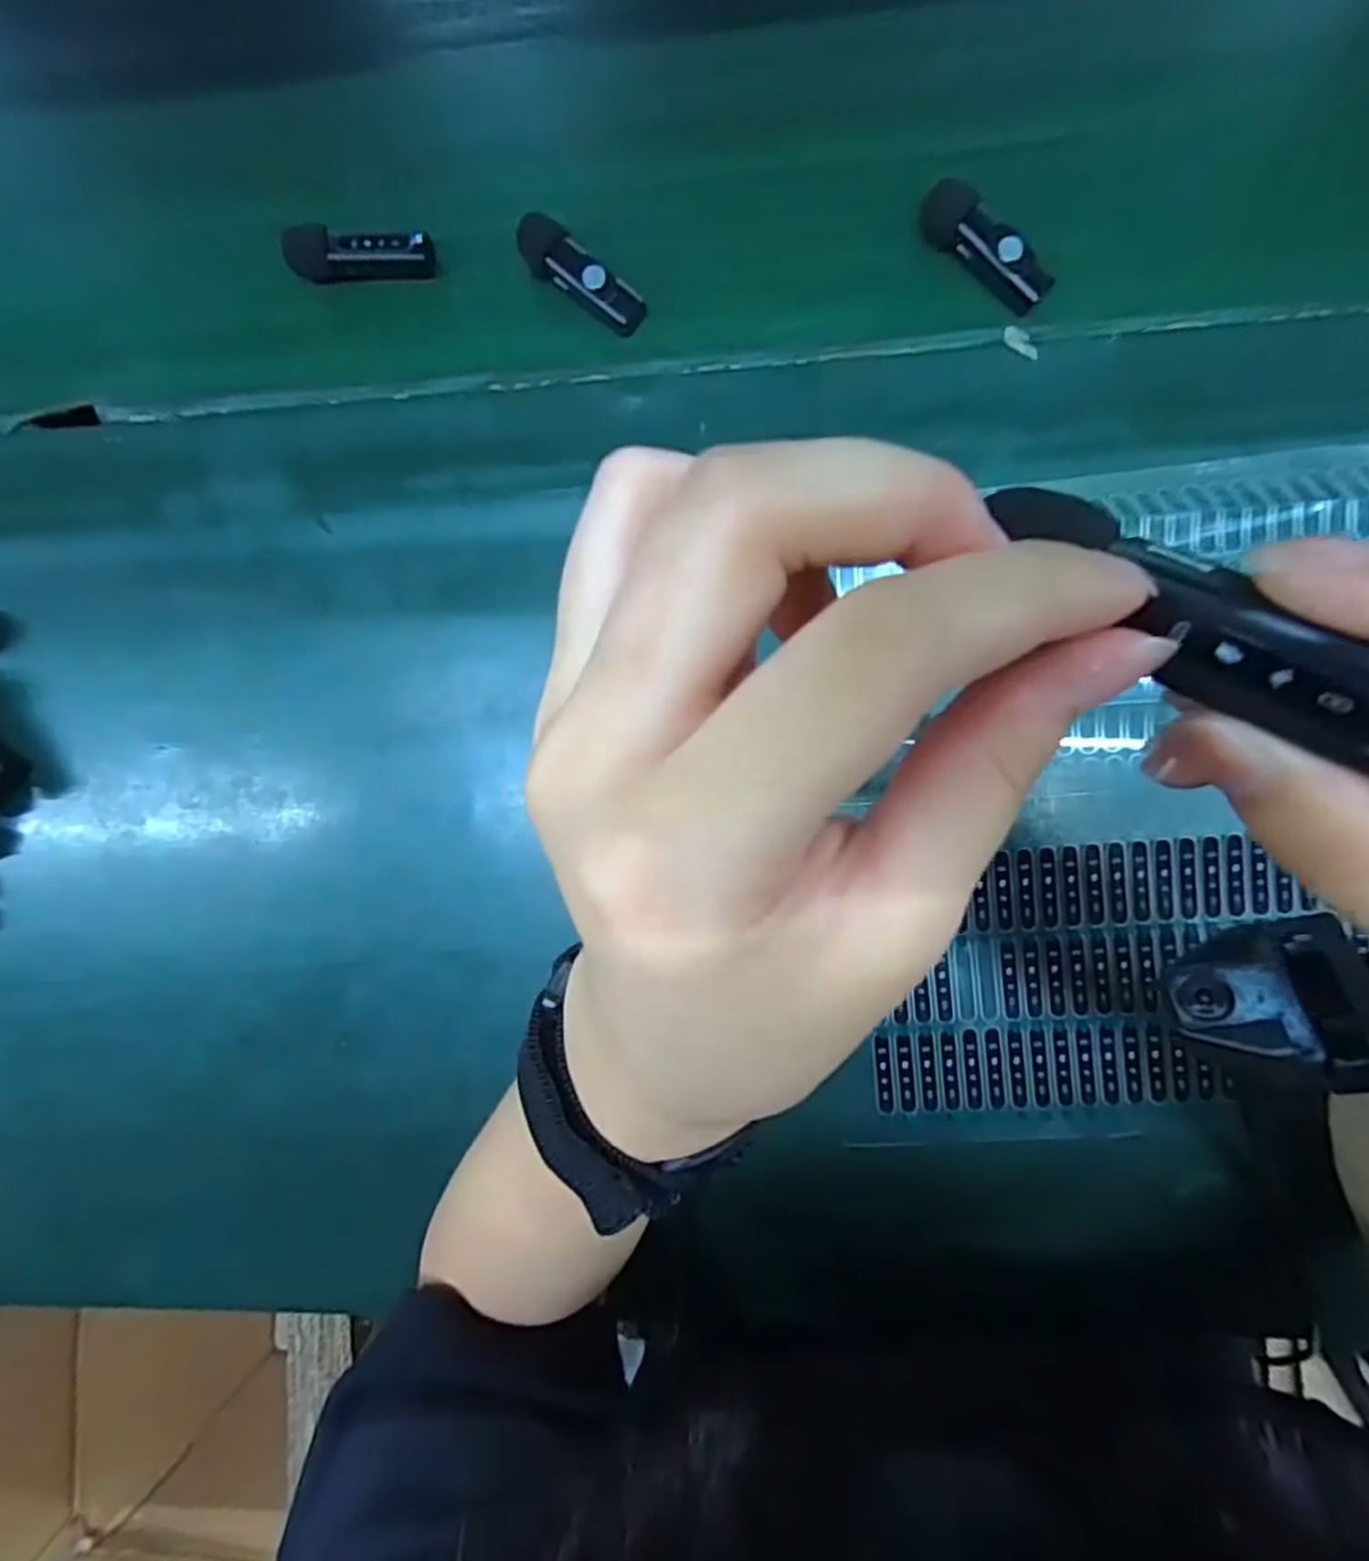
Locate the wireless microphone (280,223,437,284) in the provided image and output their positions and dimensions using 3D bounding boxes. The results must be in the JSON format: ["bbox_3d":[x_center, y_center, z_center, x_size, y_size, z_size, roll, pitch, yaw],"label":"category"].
[{"bbox_3d":[-0.144,-0.232,0.321,0.065,0.014,0.019,4,91,5],"label":"wireless microphone"}]

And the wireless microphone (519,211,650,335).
[{"bbox_3d":[-0.045,-0.218,0.316,0.062,0.018,0.021,39,94,4],"label":"wireless microphone"}]

